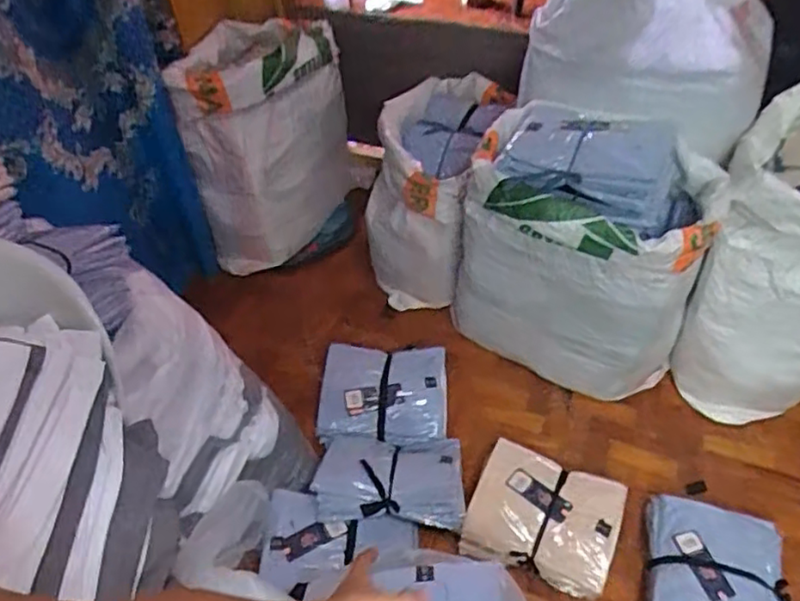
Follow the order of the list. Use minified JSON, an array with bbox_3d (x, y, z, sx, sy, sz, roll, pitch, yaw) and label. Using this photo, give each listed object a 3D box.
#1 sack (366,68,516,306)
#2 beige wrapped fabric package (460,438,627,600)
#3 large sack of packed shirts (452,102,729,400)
[{"bbox_3d":[0.092,-0.259,1.577,0.301,0.421,0.500,4,47,10],"label":"sack"},{"bbox_3d":[0.264,0.398,1.193,0.250,0.082,0.222,13,49,18],"label":"beige wrapped fabric package"},{"bbox_3d":[0.339,-0.083,1.295,0.462,0.523,0.259,19,51,23],"label":"large sack of packed shirts"}]

